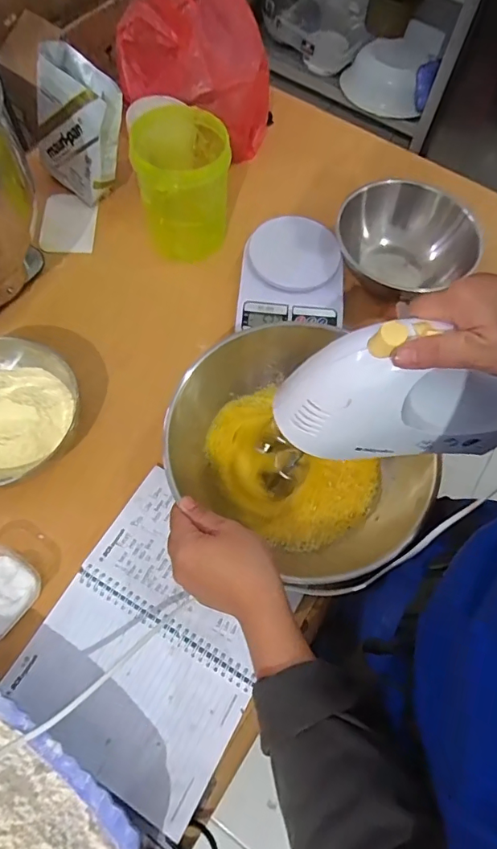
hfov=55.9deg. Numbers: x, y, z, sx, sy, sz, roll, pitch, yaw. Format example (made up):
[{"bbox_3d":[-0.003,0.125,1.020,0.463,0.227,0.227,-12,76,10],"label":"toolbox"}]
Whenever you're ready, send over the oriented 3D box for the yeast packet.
[{"bbox_3d":[-0.224,-0.403,0.638,0.112,0.144,0.089,37,70,13],"label":"yeast packet"}]

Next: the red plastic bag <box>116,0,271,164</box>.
[{"bbox_3d":[-0.077,-0.552,0.709,0.230,0.169,0.142,25,67,8],"label":"red plastic bag"}]

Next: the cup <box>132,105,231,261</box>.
[{"bbox_3d":[-0.081,-0.314,0.618,0.104,0.137,0.114,1,66,-3],"label":"cup"}]

